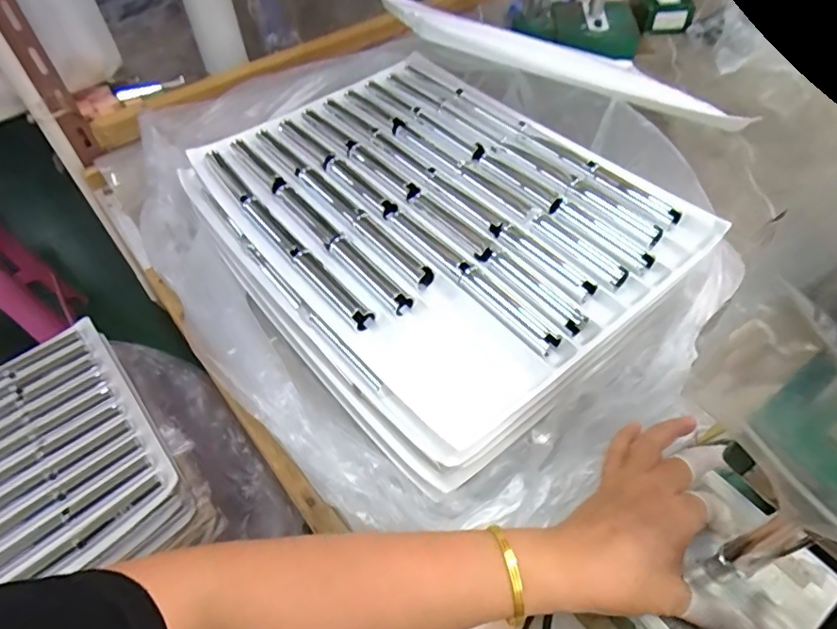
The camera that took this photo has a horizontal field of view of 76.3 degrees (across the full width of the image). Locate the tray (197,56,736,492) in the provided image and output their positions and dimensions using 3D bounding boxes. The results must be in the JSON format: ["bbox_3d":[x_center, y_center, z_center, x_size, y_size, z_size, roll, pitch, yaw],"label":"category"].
[{"bbox_3d":[0.003,-0.094,0.516,0.329,0.061,0.423,-35,58,-22],"label":"tray"}]

